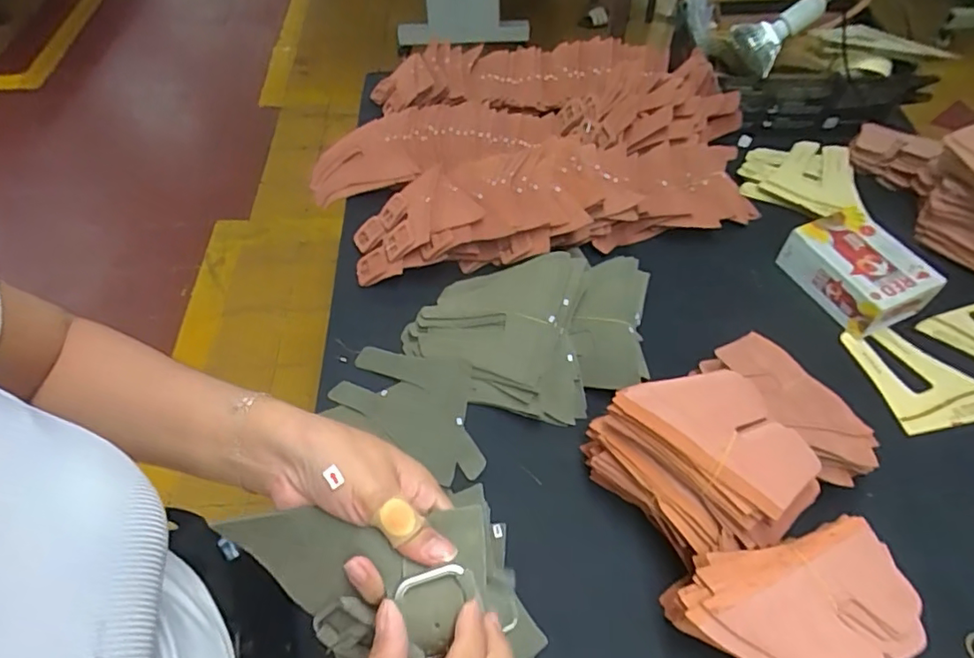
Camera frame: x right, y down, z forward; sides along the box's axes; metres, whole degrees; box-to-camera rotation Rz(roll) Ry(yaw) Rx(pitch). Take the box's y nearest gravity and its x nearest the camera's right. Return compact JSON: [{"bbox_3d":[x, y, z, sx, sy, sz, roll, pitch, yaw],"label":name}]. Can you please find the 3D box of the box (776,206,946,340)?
[{"bbox_3d":[0.504,-0.082,0.763,0.118,0.056,0.161,-21,58,-12],"label":"box"}]

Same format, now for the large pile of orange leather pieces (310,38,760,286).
[{"bbox_3d":[0.054,-0.322,0.933,0.683,0.102,0.519,-14,56,-8],"label":"large pile of orange leather pieces"}]

